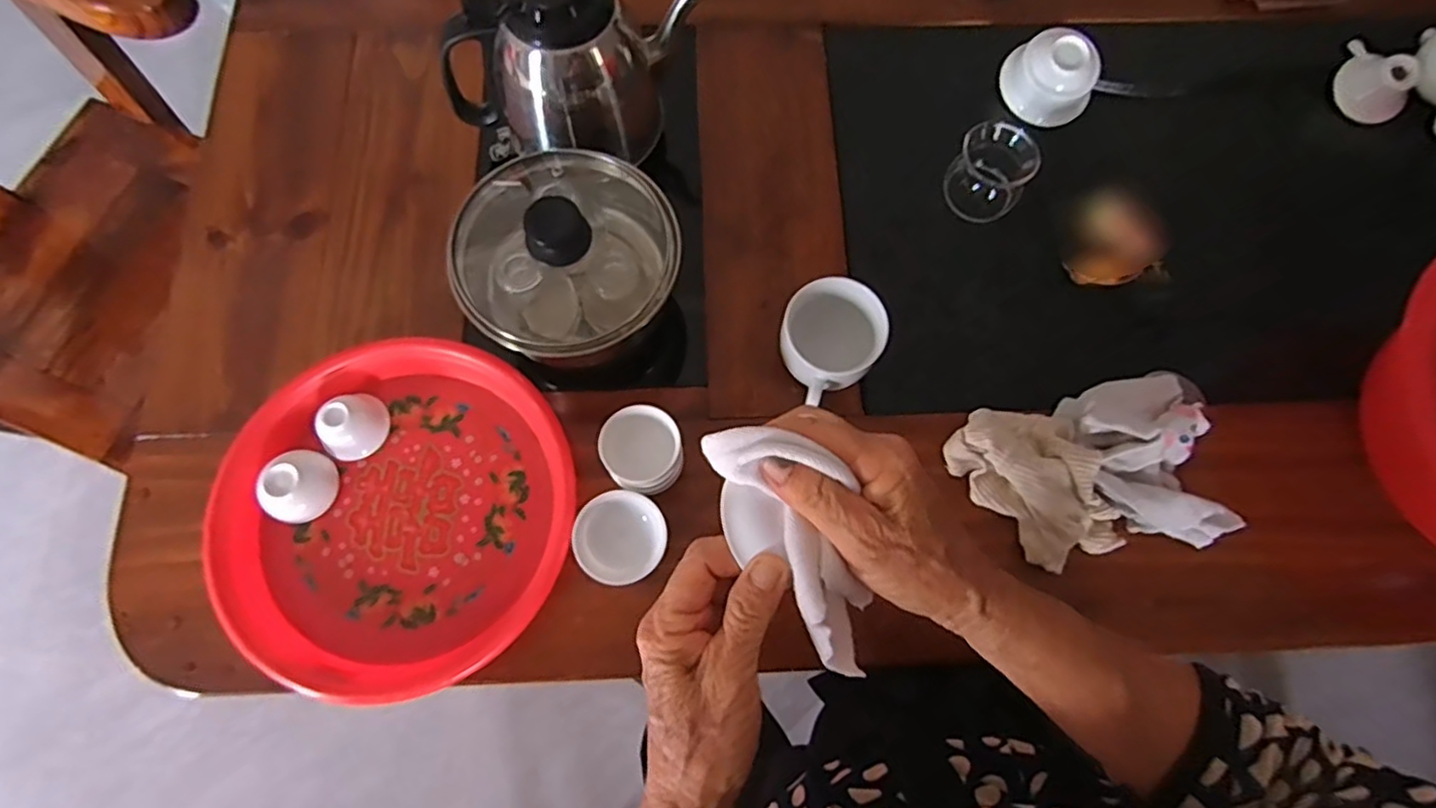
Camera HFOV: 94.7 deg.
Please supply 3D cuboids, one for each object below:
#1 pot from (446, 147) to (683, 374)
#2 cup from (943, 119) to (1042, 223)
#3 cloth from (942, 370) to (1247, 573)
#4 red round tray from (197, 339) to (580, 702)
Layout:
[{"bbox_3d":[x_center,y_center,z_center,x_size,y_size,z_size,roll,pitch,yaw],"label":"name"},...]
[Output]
[{"bbox_3d":[-0.111,-0.108,0.500,0.160,0.122,0.136,-24,76,-7],"label":"pot"},{"bbox_3d":[0.232,-0.197,0.565,0.064,0.054,0.062,0,74,0],"label":"cup"},{"bbox_3d":[0.283,0.051,0.497,0.196,0.056,0.129,-11,74,-3],"label":"cloth"},{"bbox_3d":[-0.237,0.077,0.490,0.250,0.032,0.245,0,74,0],"label":"red round tray"}]

